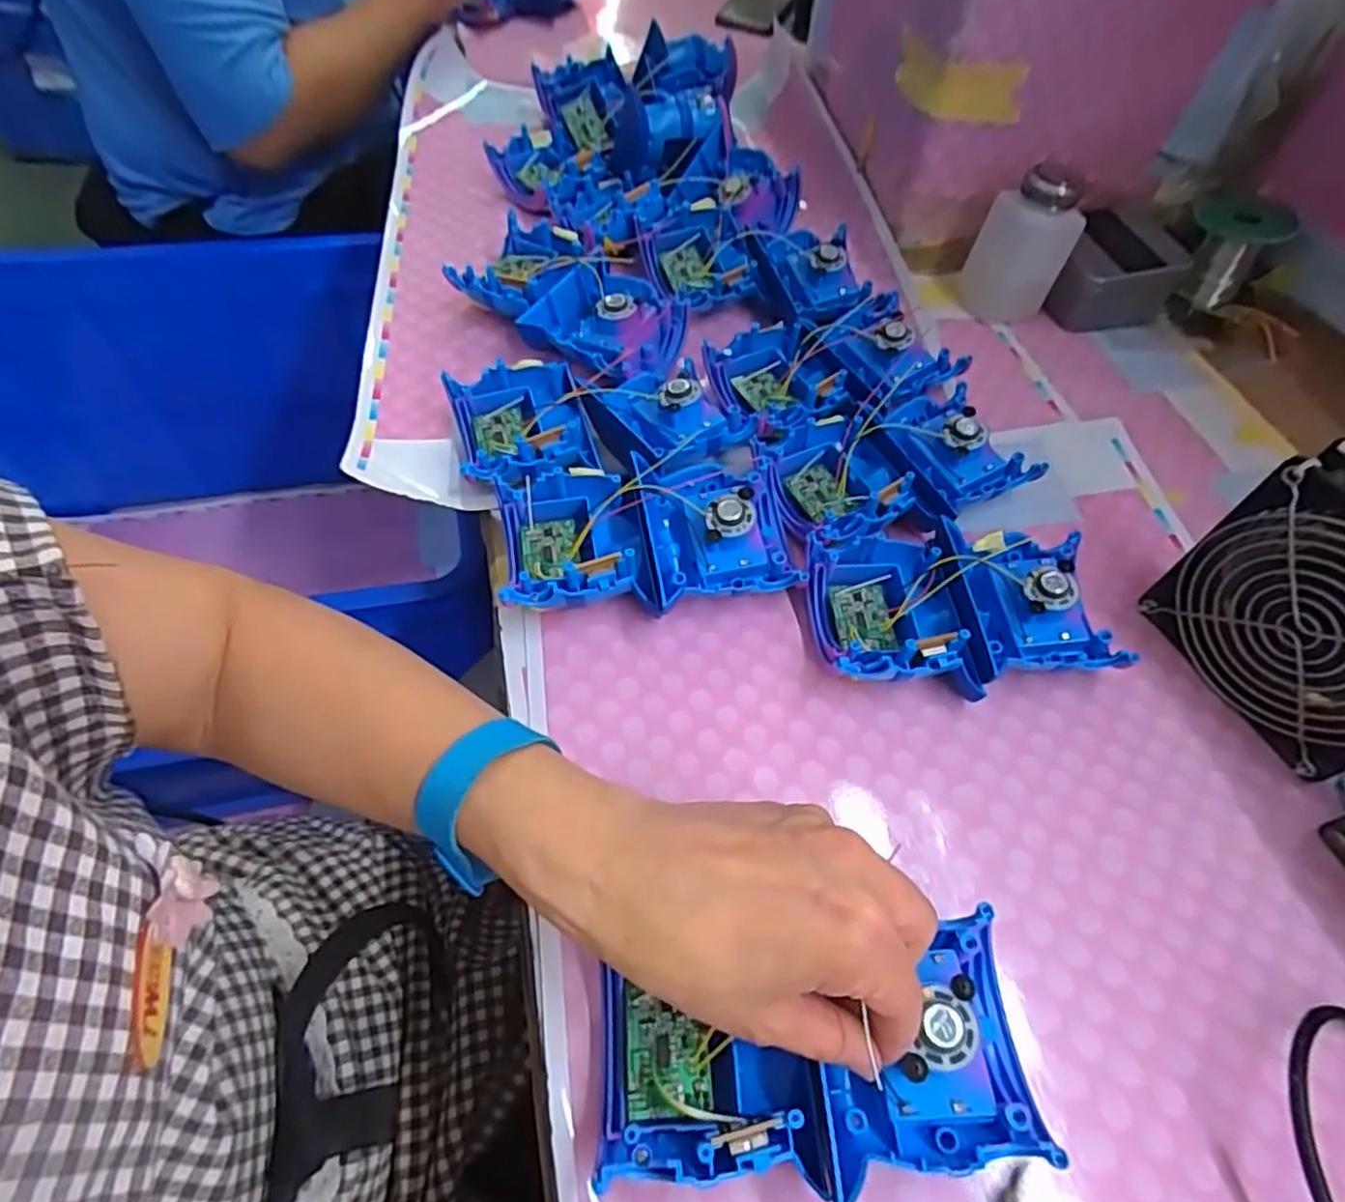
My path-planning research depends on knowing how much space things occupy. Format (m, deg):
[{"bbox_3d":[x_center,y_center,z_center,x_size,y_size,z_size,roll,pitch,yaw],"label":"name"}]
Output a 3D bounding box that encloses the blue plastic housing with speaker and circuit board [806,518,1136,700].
[{"bbox_3d":[0.149,0.006,0.381,0.149,0.042,0.087,-2,55,-4],"label":"blue plastic housing with speaker and circuit board"}]

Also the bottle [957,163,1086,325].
[{"bbox_3d":[0.262,-0.264,0.536,0.066,0.097,0.068,23,57,10],"label":"bottle"}]

